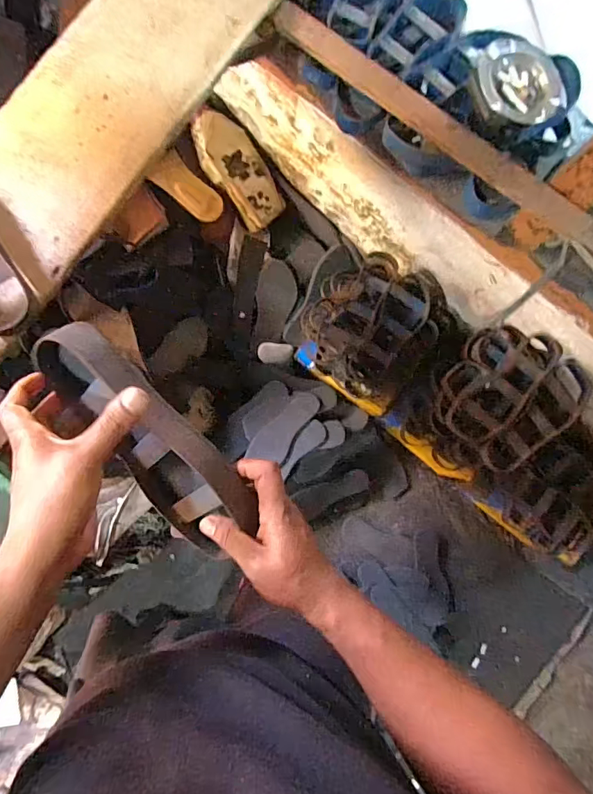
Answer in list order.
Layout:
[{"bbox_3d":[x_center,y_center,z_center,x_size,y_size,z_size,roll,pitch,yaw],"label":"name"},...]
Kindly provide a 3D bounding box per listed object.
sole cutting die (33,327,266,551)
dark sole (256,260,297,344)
[{"bbox_3d":[-0.127,0.044,0.417,0.257,0.116,0.048,51,38,-15],"label":"sole cutting die"},{"bbox_3d":[-0.051,-0.226,1.095,0.090,0.009,0.194,8,111,-4],"label":"dark sole"}]

